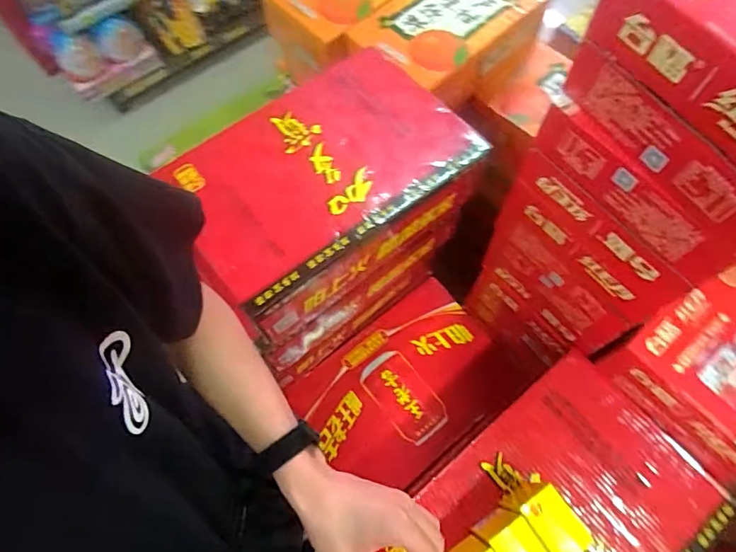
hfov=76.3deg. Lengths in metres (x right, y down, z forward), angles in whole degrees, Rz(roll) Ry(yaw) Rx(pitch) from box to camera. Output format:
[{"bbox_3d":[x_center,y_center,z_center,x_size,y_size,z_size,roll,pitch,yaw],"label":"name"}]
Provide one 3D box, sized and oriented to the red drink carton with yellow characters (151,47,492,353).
[{"bbox_3d":[-0.071,-0.135,0.708,0.406,0.122,0.278,-37,71,-13],"label":"red drink carton with yellow characters"}]

